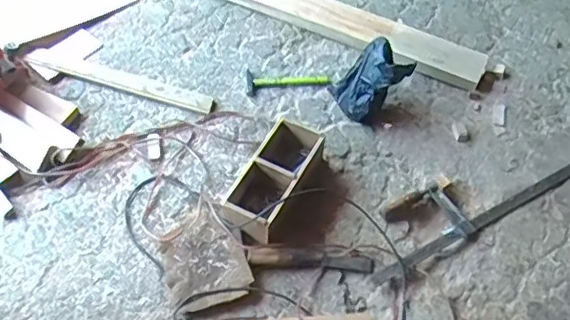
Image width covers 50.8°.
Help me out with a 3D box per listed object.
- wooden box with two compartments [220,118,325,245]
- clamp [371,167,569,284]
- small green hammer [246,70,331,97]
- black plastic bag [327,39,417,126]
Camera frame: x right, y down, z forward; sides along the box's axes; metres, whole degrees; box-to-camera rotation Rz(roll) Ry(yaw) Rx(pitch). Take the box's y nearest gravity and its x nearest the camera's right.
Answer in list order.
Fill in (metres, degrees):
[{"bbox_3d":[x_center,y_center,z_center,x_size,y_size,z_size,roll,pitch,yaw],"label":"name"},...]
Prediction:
[{"bbox_3d":[-0.023,0.044,1.451,0.151,0.115,0.304,26,60,15],"label":"wooden box with two compartments"},{"bbox_3d":[0.650,0.012,1.550,1.077,0.035,0.172,-25,61,-16],"label":"clamp"},{"bbox_3d":[0.010,-0.222,1.694,0.235,0.025,0.082,0,57,-1],"label":"small green hammer"},{"bbox_3d":[0.228,-0.218,1.614,0.167,0.178,0.149,-28,62,-18],"label":"black plastic bag"}]

